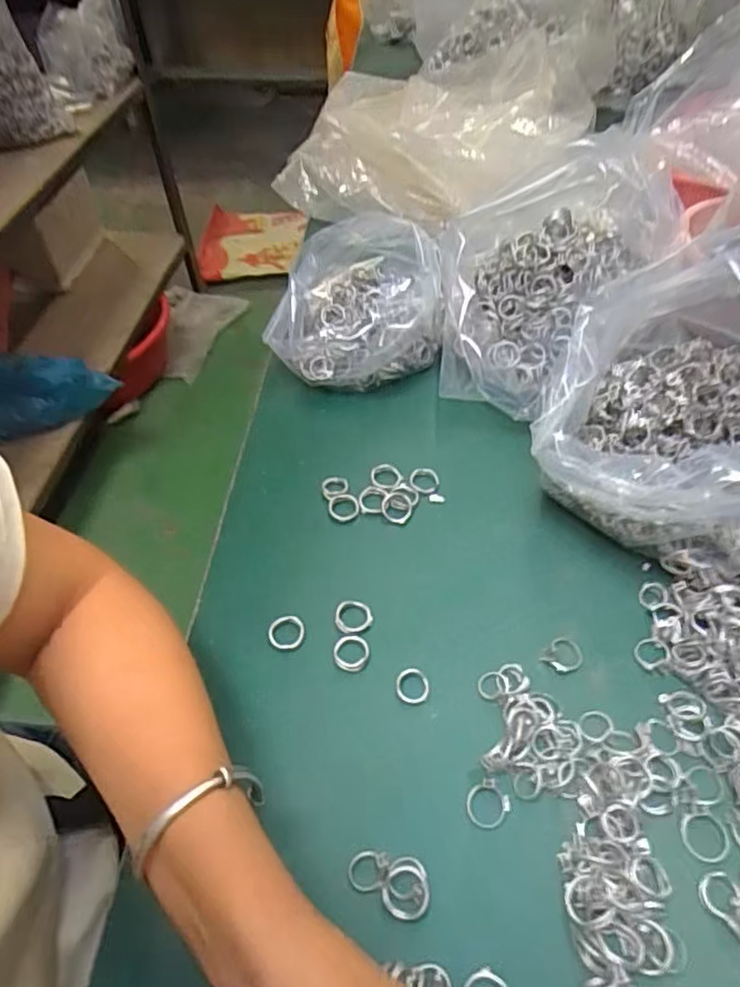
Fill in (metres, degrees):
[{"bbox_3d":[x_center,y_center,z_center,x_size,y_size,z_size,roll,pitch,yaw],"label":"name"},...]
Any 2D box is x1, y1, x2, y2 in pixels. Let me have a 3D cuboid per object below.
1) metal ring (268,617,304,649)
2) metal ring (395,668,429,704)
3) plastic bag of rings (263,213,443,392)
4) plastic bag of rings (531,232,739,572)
[{"bbox_3d":[-0.053,0.088,0.410,0.022,0.005,0.021,-1,49,2],"label":"metal ring"},{"bbox_3d":[0.025,0.114,0.386,0.020,0.004,0.022,-1,49,2],"label":"metal ring"},{"bbox_3d":[-0.014,-0.169,0.568,0.146,0.116,0.128,-4,49,-1],"label":"plastic bag of rings"},{"bbox_3d":[0.207,-0.062,0.416,0.180,0.180,0.144,11,51,12],"label":"plastic bag of rings"}]

